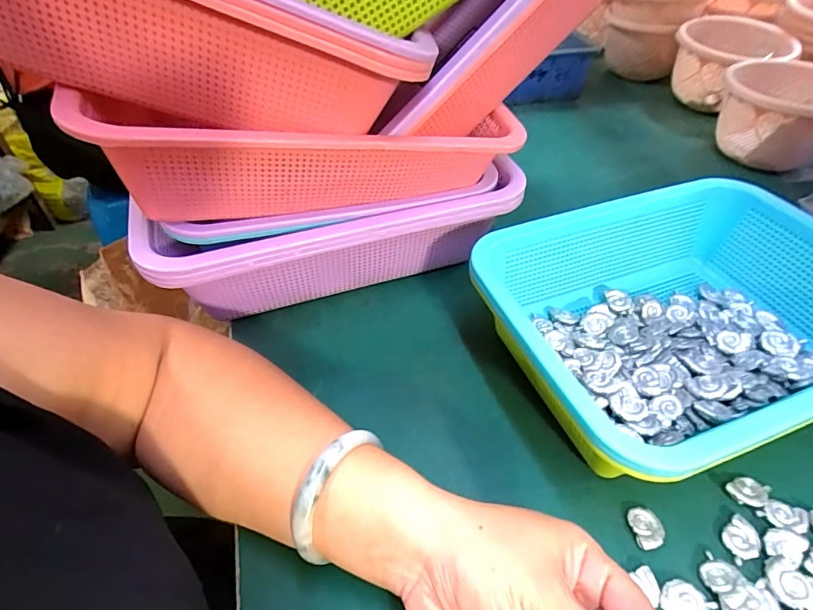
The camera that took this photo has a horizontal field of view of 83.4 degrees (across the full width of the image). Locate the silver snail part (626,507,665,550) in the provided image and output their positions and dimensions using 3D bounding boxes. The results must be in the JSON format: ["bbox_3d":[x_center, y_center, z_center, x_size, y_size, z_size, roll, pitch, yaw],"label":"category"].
[{"bbox_3d":[0.142,0.132,0.270,0.018,0.005,0.022,-5,46,-4],"label":"silver snail part"}]

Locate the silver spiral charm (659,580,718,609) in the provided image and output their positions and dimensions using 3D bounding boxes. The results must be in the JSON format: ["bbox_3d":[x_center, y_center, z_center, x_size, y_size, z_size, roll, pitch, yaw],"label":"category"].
[{"bbox_3d":[0.151,0.158,0.243,0.026,0.004,0.018,18,48,17],"label":"silver spiral charm"}]

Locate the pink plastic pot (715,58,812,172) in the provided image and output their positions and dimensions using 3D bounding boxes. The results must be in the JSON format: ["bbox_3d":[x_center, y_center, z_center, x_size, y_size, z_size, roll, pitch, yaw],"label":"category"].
[{"bbox_3d":[0.450,-0.229,0.565,0.122,0.095,0.126,20,49,19],"label":"pink plastic pot"}]

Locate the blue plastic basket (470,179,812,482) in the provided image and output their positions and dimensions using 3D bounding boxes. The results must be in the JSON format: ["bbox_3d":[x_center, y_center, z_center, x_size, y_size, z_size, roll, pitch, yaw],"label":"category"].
[{"bbox_3d":[0.198,0.013,0.331,0.267,0.084,0.193,-15,47,-14],"label":"blue plastic basket"}]

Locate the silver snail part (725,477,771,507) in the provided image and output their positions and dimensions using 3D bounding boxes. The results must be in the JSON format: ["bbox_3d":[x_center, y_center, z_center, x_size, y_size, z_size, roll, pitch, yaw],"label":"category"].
[{"bbox_3d":[0.212,0.116,0.285,0.023,0.004,0.019,24,50,22],"label":"silver snail part"}]

